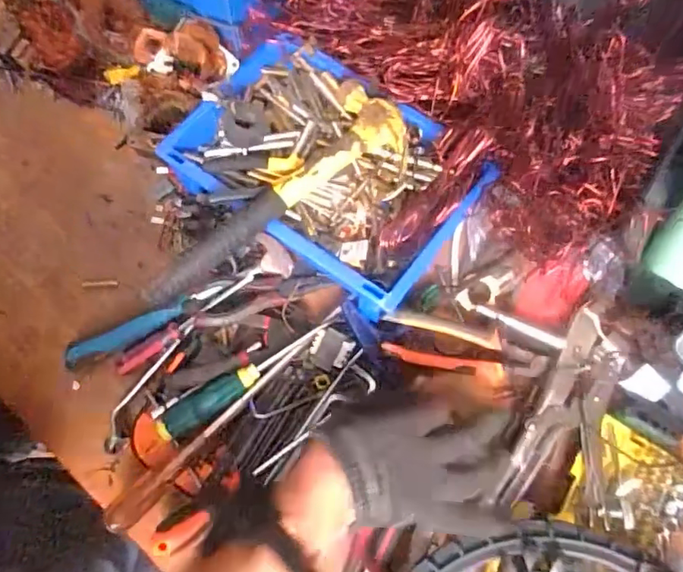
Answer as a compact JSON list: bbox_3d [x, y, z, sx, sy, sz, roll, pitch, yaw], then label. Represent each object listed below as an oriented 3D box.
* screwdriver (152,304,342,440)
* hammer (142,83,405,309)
[{"bbox_3d":[-0.091,0.094,0.564,0.214,0.029,0.036,-30,74,-9],"label":"screwdriver"},{"bbox_3d":[-0.064,-0.079,0.546,0.082,0.055,0.309,44,77,13],"label":"hammer"}]

